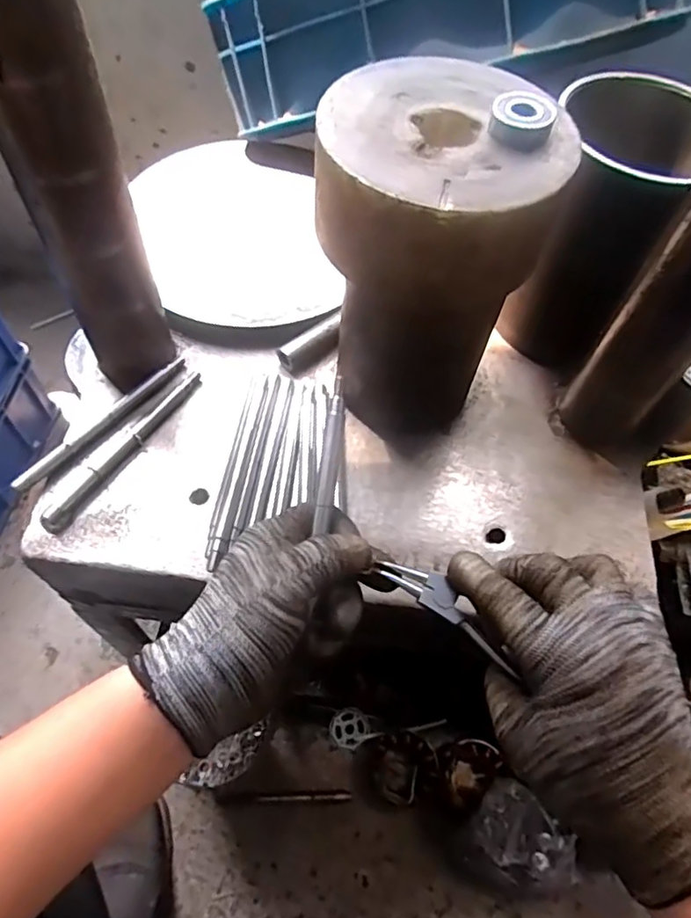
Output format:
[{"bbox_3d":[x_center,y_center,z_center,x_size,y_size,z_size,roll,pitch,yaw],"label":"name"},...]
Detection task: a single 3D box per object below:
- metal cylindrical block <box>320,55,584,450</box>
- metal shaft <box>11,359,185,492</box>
[{"bbox_3d":[0.053,-0.132,0.412,0.139,0.197,0.142,2,59,-3],"label":"metal cylindrical block"},{"bbox_3d":[-0.188,-0.029,0.465,0.012,0.014,0.159,37,64,17],"label":"metal shaft"}]

